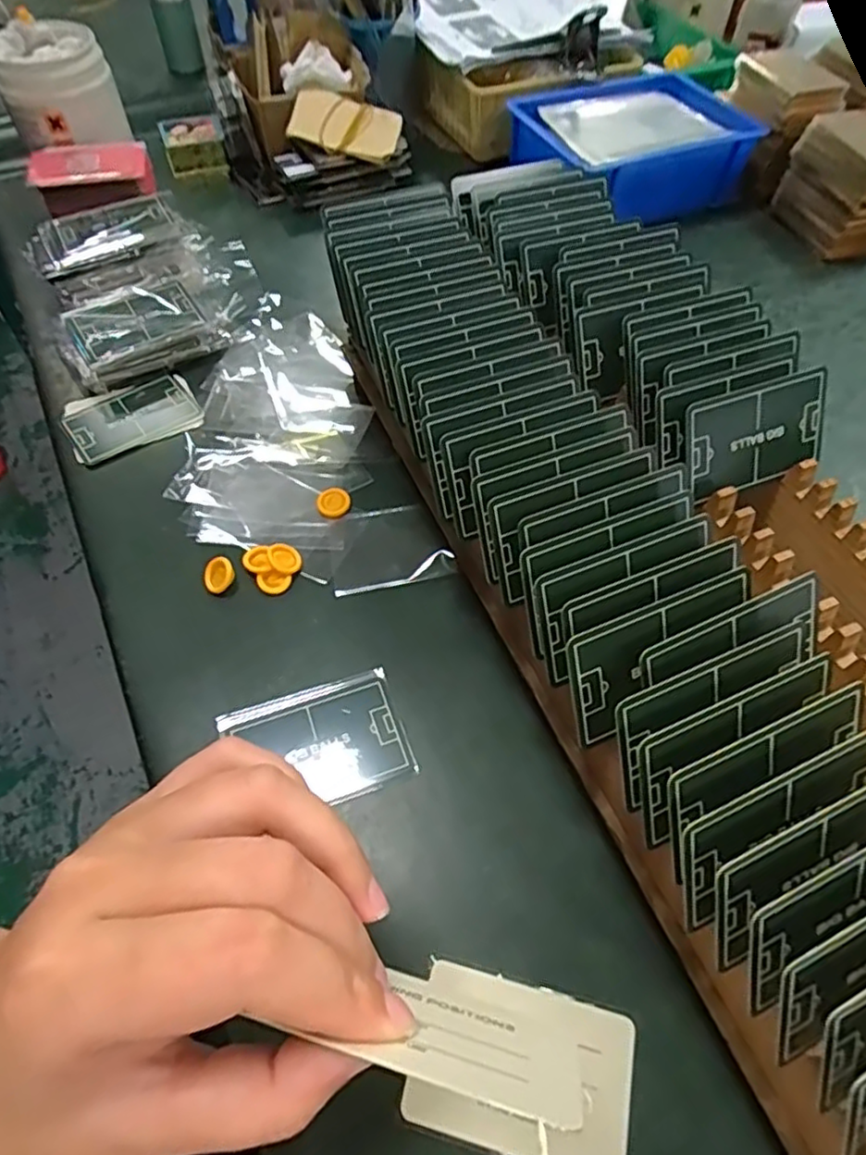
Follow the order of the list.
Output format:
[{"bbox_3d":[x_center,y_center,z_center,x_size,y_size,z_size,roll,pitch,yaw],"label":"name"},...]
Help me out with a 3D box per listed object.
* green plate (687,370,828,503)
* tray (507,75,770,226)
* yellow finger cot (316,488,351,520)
[{"bbox_3d":[0.162,-0.069,0.315,0.082,0.048,0.010,-18,26,-13],"label":"green plate"},{"bbox_3d":[0.186,-0.406,0.605,0.196,0.058,0.149,-21,59,-14],"label":"tray"},{"bbox_3d":[-0.062,-0.048,0.402,0.020,0.007,0.021,0,57,0],"label":"yellow finger cot"}]

